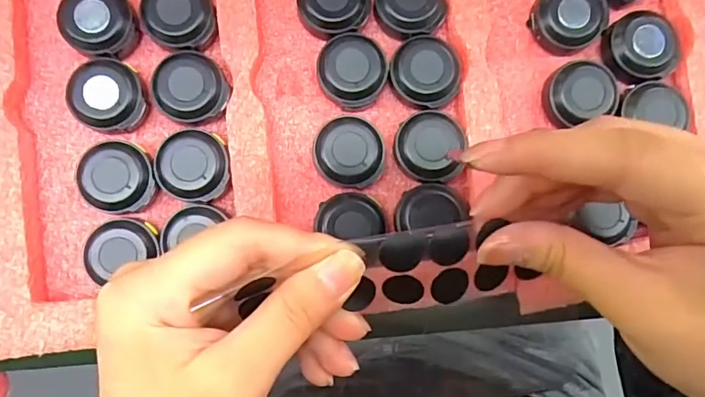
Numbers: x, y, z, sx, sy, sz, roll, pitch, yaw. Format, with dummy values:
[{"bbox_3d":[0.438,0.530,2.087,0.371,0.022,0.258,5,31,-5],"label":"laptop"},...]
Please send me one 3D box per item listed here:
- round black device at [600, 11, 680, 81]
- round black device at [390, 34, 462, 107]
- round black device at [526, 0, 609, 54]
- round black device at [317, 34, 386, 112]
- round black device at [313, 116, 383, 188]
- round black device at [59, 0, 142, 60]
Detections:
[{"bbox_3d":[0.124,-0.065,0.216,0.027,0.013,0.029,0,86,-2],"label":"round black device"},{"bbox_3d":[0.031,-0.053,0.213,0.029,0.012,0.029,0,86,-2],"label":"round black device"},{"bbox_3d":[0.093,-0.078,0.217,0.029,0.013,0.027,0,86,-2],"label":"round black device"},{"bbox_3d":[0.000,-0.053,0.211,0.028,0.013,0.029,0,86,-2],"label":"round black device"},{"bbox_3d":[-0.001,-0.019,0.209,0.028,0.012,0.029,0,86,-2],"label":"round black device"},{"bbox_3d":[-0.105,-0.073,0.207,0.033,0.009,0.027,44,86,1],"label":"round black device"}]

